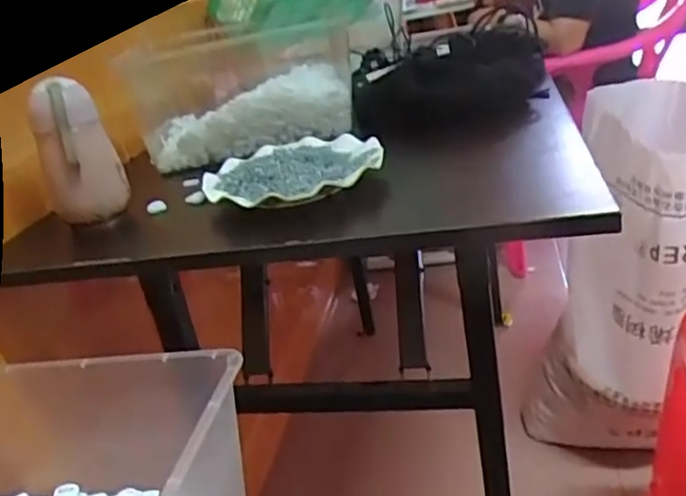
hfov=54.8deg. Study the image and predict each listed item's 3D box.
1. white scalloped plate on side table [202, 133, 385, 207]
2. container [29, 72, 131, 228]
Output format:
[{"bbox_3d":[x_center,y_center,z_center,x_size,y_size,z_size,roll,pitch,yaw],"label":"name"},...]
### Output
[{"bbox_3d":[-0.053,-0.082,0.680,0.175,0.026,0.172,-9,24,4],"label":"white scalloped plate on side table"},{"bbox_3d":[-0.269,-0.101,0.671,0.075,0.138,0.070,-18,25,-18],"label":"container"}]

